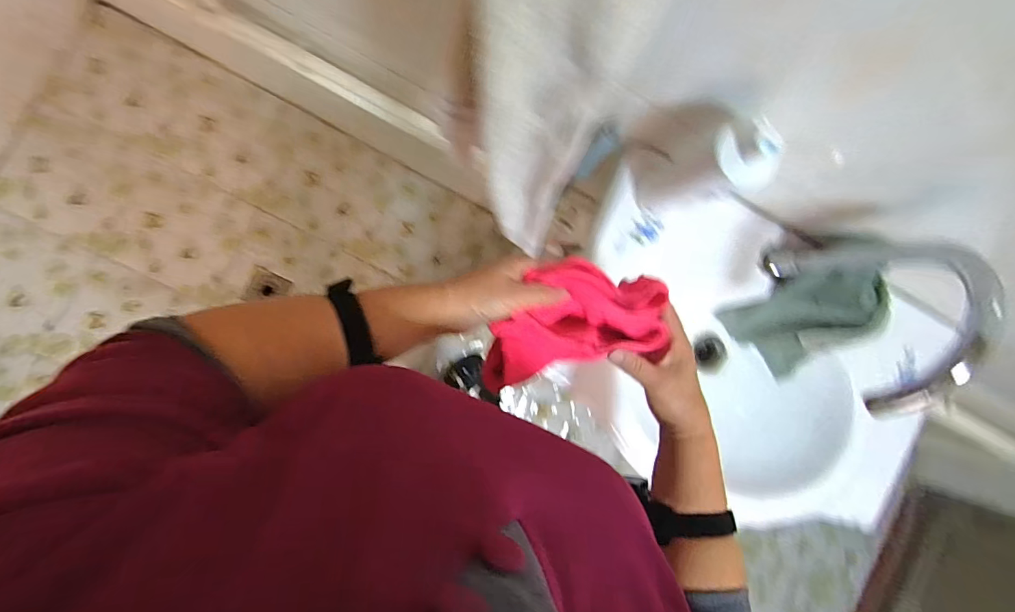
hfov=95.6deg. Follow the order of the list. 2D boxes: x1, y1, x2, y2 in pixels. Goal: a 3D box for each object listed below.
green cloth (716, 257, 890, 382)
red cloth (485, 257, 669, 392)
[{"bbox_3d":[0.417,0.021,0.668,0.113,0.254,0.086,5,61,-9],"label":"green cloth"},{"bbox_3d":[0.061,0.009,0.438,0.173,0.046,0.104,-12,92,-9],"label":"red cloth"}]

